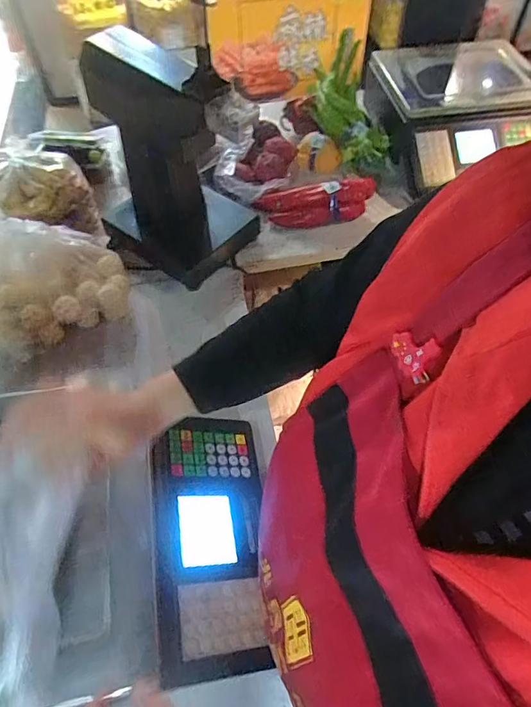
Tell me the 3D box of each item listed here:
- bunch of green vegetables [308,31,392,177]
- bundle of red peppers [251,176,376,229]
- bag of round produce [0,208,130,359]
[{"bbox_3d":[0.189,-0.610,1.120,0.129,0.083,0.343,-14,86,-8],"label":"bunch of green vegetables"},{"bbox_3d":[0.106,-0.330,0.992,0.252,0.077,0.087,-1,56,1],"label":"bundle of red peppers"},{"bbox_3d":[-0.426,-0.150,0.808,0.319,0.235,0.206,-23,58,-14],"label":"bag of round produce"}]

